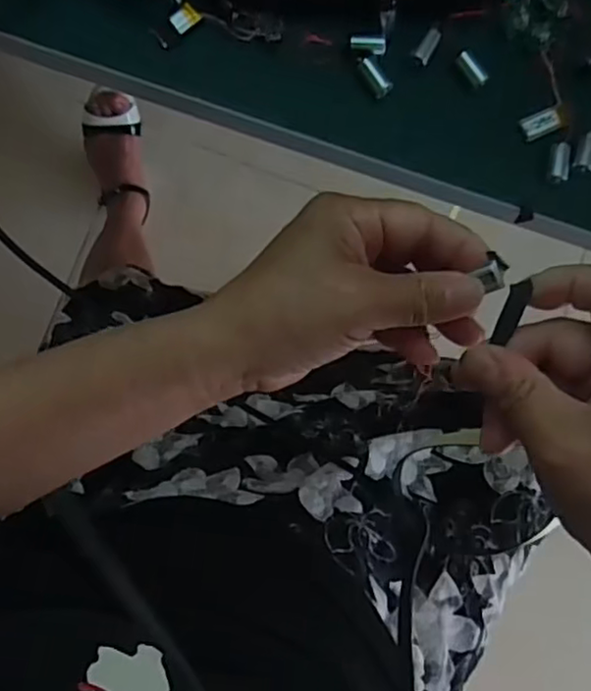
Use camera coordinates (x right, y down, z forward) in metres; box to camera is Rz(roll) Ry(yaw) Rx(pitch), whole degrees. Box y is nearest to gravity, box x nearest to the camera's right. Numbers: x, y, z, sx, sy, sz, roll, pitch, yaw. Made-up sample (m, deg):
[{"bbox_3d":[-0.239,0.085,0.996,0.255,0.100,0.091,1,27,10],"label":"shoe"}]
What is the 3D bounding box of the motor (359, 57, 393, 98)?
[{"bbox_3d":[0.042,-0.142,0.344,0.010,0.008,0.021,-38,88,-6],"label":"motor"}]

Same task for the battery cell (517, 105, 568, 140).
[{"bbox_3d":[0.133,-0.119,0.348,0.024,0.006,0.013,-22,85,-5],"label":"battery cell"}]

